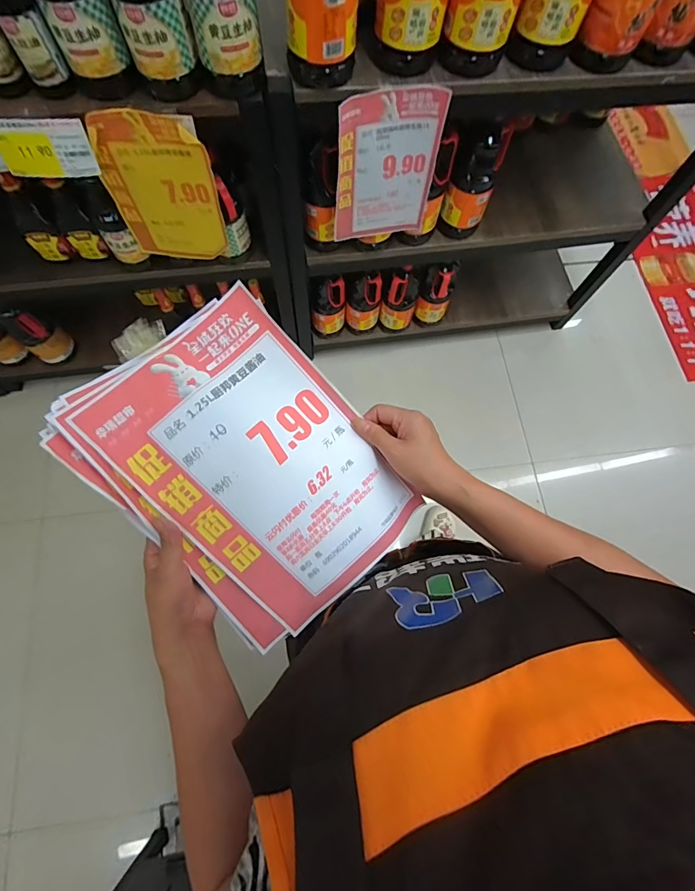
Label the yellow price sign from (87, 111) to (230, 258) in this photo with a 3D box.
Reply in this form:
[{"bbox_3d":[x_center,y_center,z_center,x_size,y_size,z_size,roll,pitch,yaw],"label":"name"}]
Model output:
[{"bbox_3d":[-0.354,-0.479,0.796,0.196,0.295,0.017,2,71,-6],"label":"yellow price sign"}]

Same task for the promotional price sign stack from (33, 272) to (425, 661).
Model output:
[{"bbox_3d":[-0.091,0.023,0.395,0.221,0.031,0.293,-42,98,-10],"label":"promotional price sign stack"}]

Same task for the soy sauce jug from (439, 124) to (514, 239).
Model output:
[{"bbox_3d":[0.291,-0.606,0.959,0.098,0.244,0.105,21,77,6],"label":"soy sauce jug"}]

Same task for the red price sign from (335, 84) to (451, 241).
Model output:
[{"bbox_3d":[0.077,-0.548,0.826,0.201,0.285,0.028,-14,76,-3],"label":"red price sign"}]

